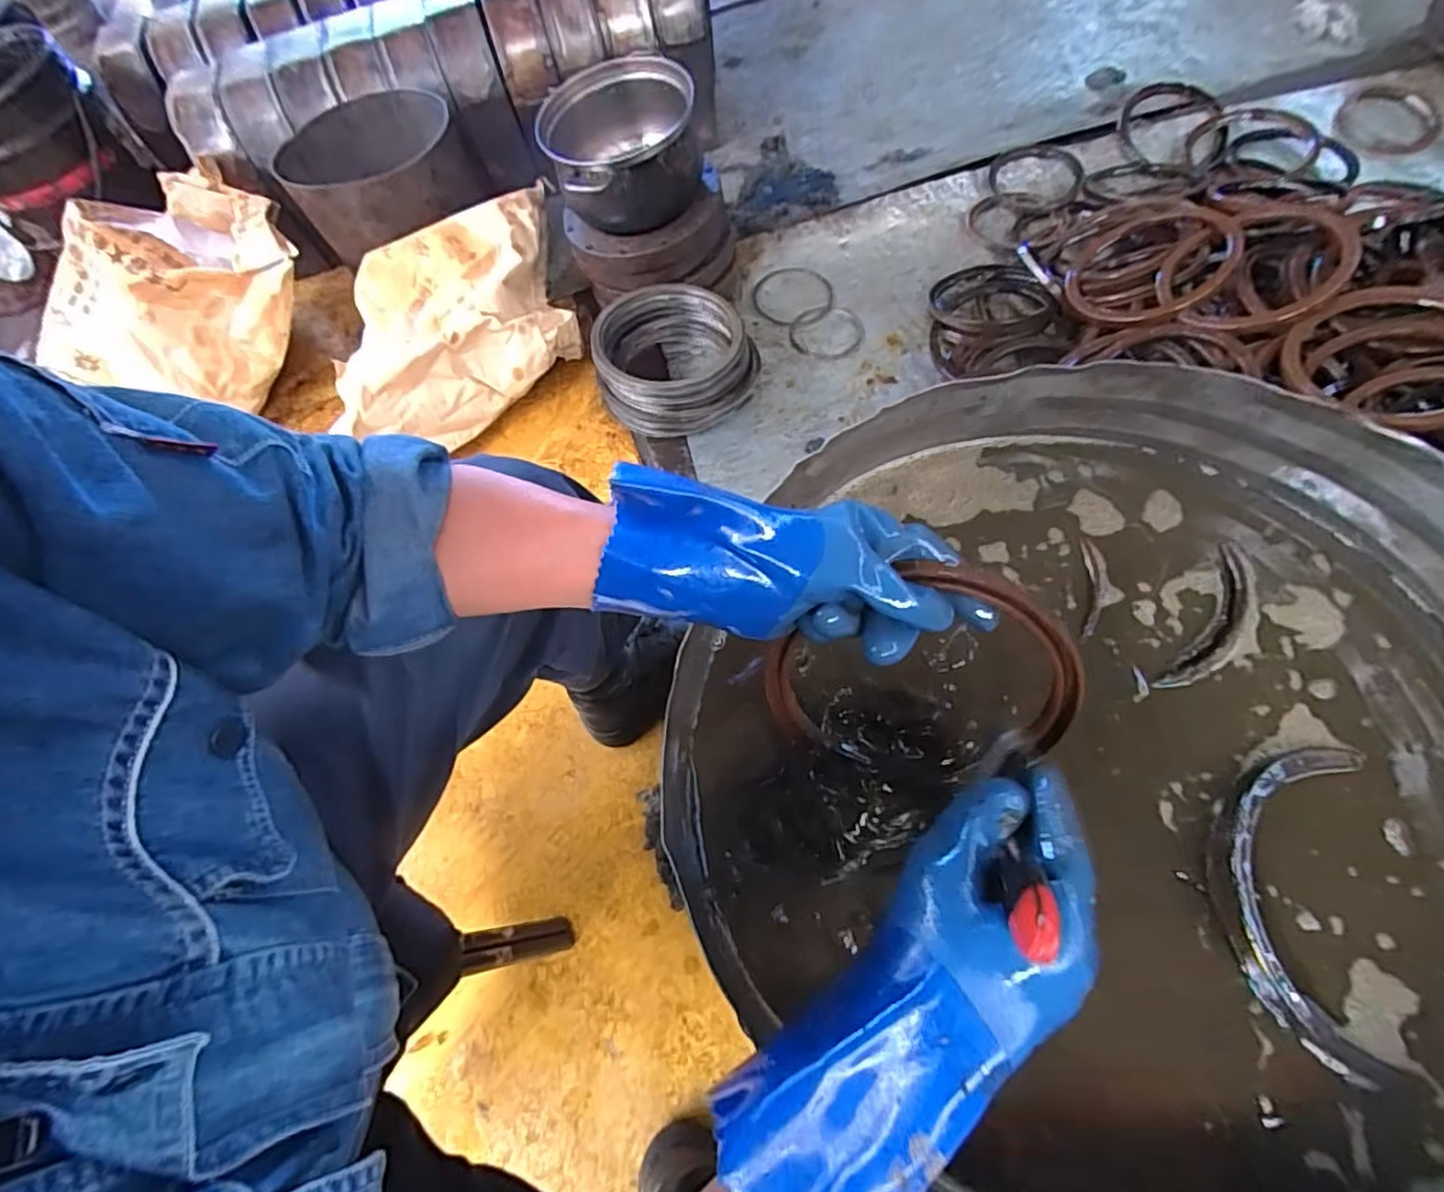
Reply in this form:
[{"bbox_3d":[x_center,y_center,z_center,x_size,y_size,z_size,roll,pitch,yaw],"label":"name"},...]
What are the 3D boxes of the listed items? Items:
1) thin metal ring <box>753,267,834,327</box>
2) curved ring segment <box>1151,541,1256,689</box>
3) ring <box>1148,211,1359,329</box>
[{"bbox_3d":[0.114,-0.480,1.028,0.127,0.009,0.123,-1,64,2],"label":"thin metal ring"},{"bbox_3d":[0.354,0.019,0.460,0.034,0.009,0.130,31,72,20],"label":"curved ring segment"},{"bbox_3d":[0.661,-0.409,0.800,0.205,0.016,0.212,0,58,25],"label":"ring"}]

